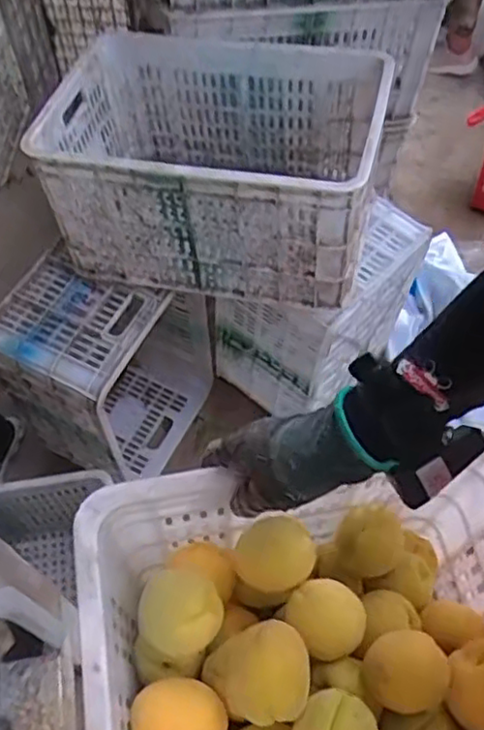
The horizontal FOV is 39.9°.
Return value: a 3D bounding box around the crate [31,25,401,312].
[{"bbox_3d":[-0.046,-0.381,1.217,0.539,0.320,0.406,12,61,6],"label":"crate"}]

